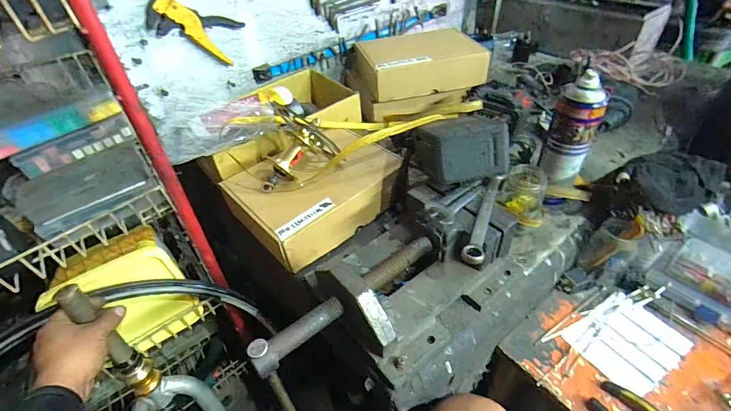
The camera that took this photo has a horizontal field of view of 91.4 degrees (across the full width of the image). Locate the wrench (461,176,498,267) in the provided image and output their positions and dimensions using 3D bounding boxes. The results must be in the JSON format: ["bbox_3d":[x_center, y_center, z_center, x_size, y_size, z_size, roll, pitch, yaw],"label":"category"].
[{"bbox_3d":[0.160,0.014,0.485,0.024,0.008,0.167,14,46,19],"label":"wrench"}]

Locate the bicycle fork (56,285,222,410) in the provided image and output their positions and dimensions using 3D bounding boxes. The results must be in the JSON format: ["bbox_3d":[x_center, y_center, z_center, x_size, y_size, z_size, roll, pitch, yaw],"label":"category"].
[{"bbox_3d":[-0.337,0.379,0.634,0.119,0.619,0.037,-28,31,-23],"label":"bicycle fork"}]

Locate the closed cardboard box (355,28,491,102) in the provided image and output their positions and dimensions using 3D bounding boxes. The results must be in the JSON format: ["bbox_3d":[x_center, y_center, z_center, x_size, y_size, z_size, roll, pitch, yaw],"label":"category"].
[{"bbox_3d":[0.131,-0.338,0.848,0.267,0.074,0.178,-12,43,-7],"label":"closed cardboard box"}]

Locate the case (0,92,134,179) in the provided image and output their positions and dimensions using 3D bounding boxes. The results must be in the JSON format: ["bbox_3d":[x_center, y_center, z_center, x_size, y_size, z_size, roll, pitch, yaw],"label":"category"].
[{"bbox_3d":[-0.463,-0.097,0.548,0.183,0.087,0.039,-34,50,-27],"label":"case"}]

